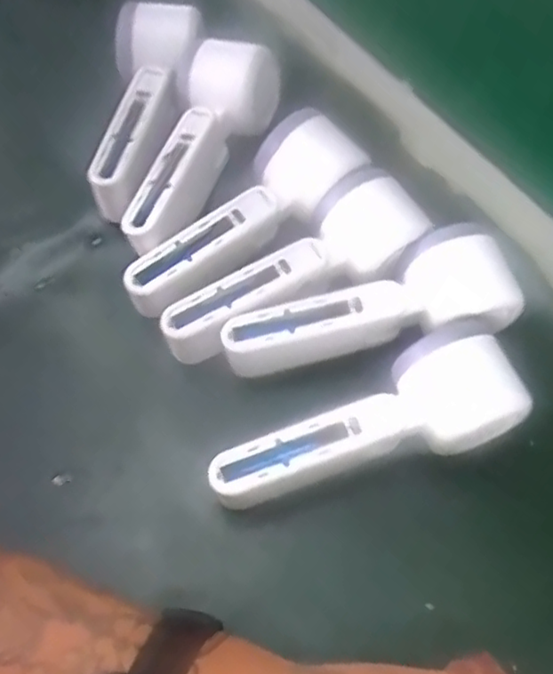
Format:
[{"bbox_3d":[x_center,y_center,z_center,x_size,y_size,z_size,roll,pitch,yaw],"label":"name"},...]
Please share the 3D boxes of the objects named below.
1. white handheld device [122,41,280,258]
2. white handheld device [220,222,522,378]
[{"bbox_3d":[-0.048,-0.114,0.421,0.050,0.054,0.153,19,63,9],"label":"white handheld device"},{"bbox_3d":[0.053,-0.009,0.377,0.165,0.048,0.057,-17,63,-10],"label":"white handheld device"}]

